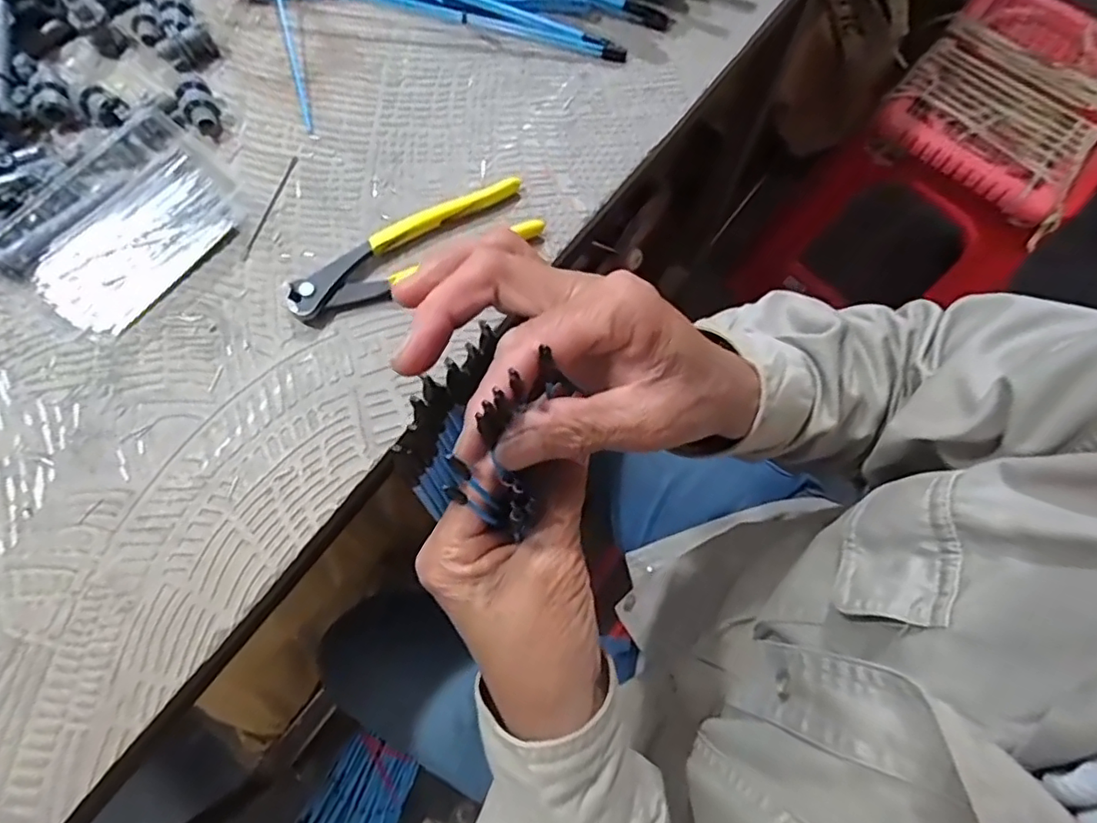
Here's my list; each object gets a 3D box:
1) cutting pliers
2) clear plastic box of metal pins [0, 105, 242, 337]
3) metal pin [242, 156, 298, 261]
[{"bbox_3d":[-0.089,-0.105,0.386,0.166,0.016,0.046,-24,76,-7],"label":"cutting pliers"},{"bbox_3d":[-0.281,-0.124,0.392,0.104,0.022,0.142,41,78,10],"label":"clear plastic box of metal pins"},{"bbox_3d":[-0.191,-0.140,0.405,0.005,0.004,0.084,17,75,4],"label":"metal pin"}]

